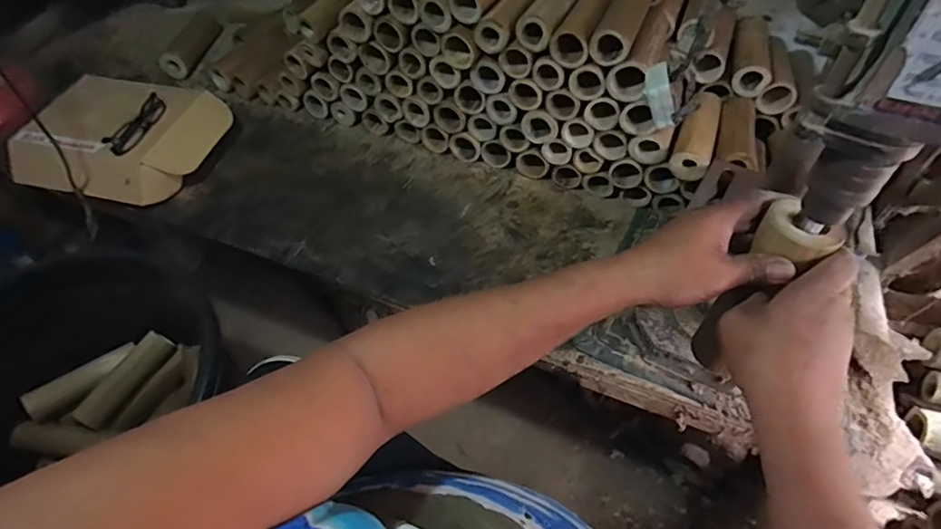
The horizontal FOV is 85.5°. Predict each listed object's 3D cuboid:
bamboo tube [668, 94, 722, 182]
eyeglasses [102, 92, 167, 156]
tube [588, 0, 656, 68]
[{"bbox_3d":[0.347,-0.201,0.772,0.054,0.045,0.171,21,56,17],"label":"bamboo tube"},{"bbox_3d":[-0.565,-0.238,0.870,0.036,0.032,0.130,16,54,14],"label":"eyeglasses"},{"bbox_3d":[0.223,-0.351,0.719,0.059,0.048,0.201,19,55,16],"label":"tube"}]

